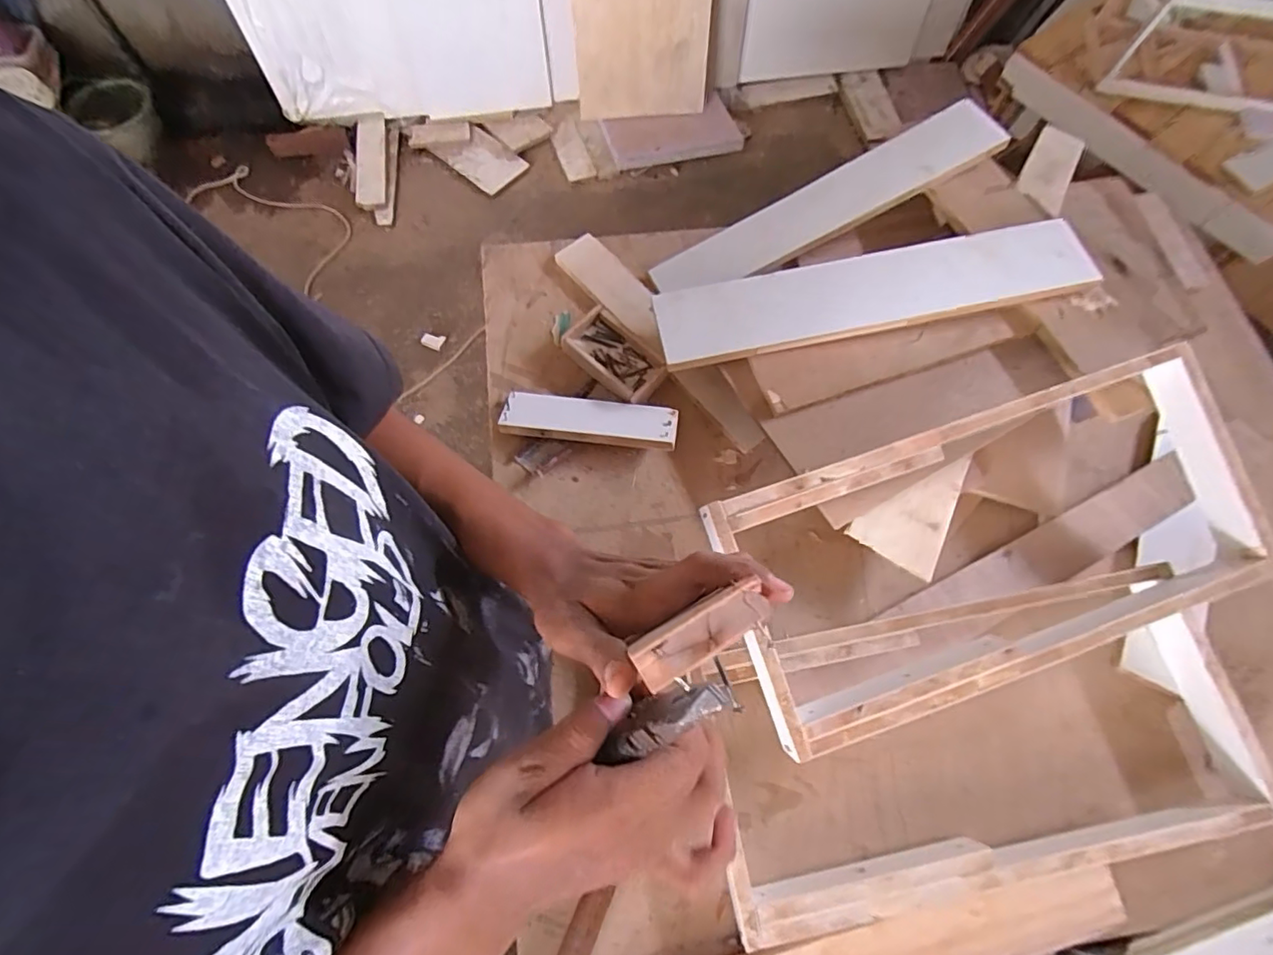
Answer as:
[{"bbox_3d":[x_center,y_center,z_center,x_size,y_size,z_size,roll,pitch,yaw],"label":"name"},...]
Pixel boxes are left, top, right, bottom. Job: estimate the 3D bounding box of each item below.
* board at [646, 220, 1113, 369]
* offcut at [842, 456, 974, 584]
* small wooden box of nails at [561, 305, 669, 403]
[{"bbox_3d":[0.317,-0.254,0.775,0.579,0.020,0.118,-10,75,0],"label":"board"},{"bbox_3d":[0.353,0.032,0.718,0.111,0.009,0.164,30,75,5],"label":"offcut"},{"bbox_3d":[-0.030,-0.175,0.799,0.139,0.028,0.078,40,73,12],"label":"small wooden box of nails"}]

